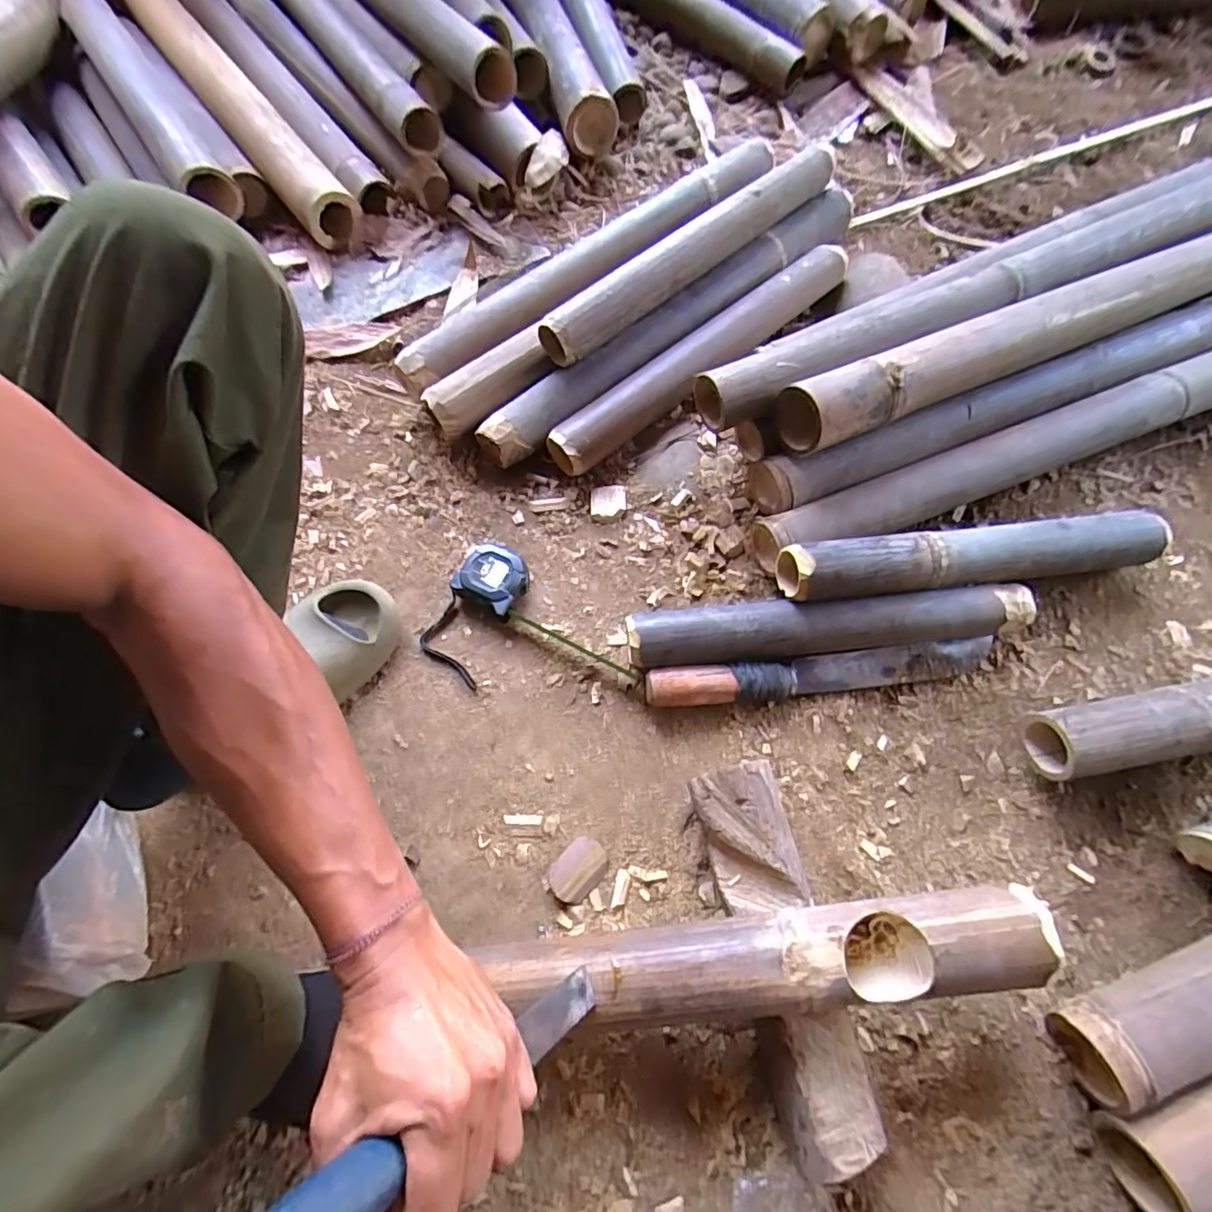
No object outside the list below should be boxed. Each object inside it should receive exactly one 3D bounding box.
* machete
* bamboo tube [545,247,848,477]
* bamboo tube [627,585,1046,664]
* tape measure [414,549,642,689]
[{"bbox_3d":[0.210,0.064,0.543,0.342,0.035,0.037,-7,67,-2],"label":"machete"},{"bbox_3d":[0.126,-0.310,0.690,0.473,0.049,0.056,-39,71,-14],"label":"bamboo tube"},{"bbox_3d":[0.212,0.021,0.550,0.379,0.056,0.049,-5,66,-1],"label":"bamboo tube"},{"bbox_3d":[-0.097,0.035,0.561,0.137,0.035,0.220,-39,71,-14],"label":"tape measure"}]

